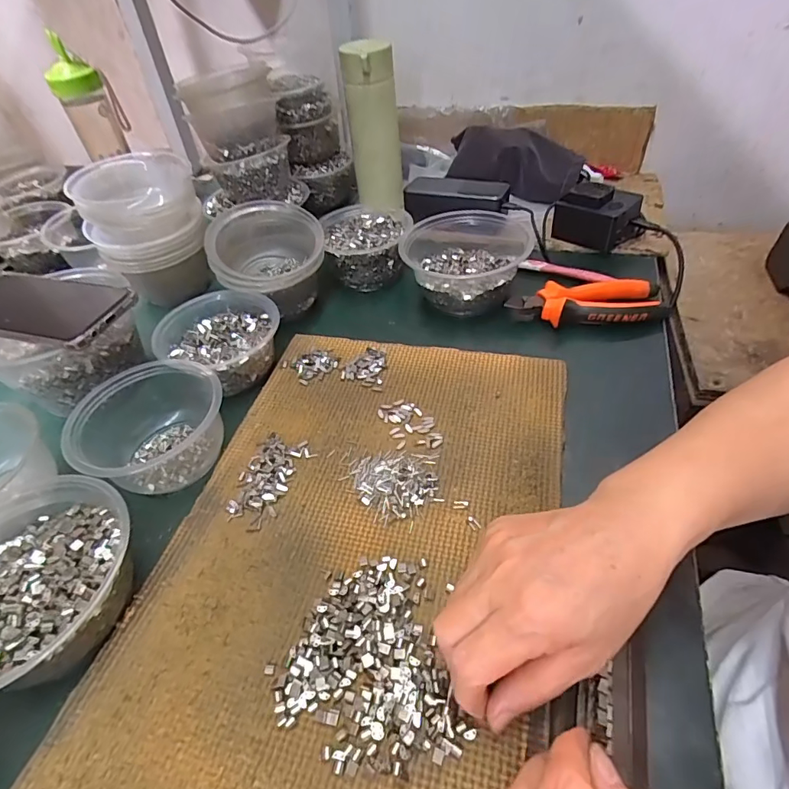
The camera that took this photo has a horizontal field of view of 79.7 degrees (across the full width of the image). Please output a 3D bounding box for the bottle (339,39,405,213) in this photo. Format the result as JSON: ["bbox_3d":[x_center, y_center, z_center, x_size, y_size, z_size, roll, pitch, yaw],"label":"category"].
[{"bbox_3d":[-0.025,-0.335,0.606,0.064,0.180,0.071,-4,45,2],"label":"bottle"}]

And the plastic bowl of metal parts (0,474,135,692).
[{"bbox_3d":[-0.233,0.122,0.297,0.131,0.052,0.134,6,46,12],"label":"plastic bowl of metal parts"}]

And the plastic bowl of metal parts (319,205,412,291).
[{"bbox_3d":[-0.029,-0.174,0.560,0.101,0.062,0.098,-3,45,3],"label":"plastic bowl of metal parts"}]

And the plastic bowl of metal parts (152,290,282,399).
[{"bbox_3d":[-0.172,-0.053,0.461,0.118,0.051,0.104,18,50,22],"label":"plastic bowl of metal parts"}]

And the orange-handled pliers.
[{"bbox_3d":[0.193,-0.094,0.475,0.147,0.017,0.055,-3,45,3],"label":"orange-handled pliers"}]

